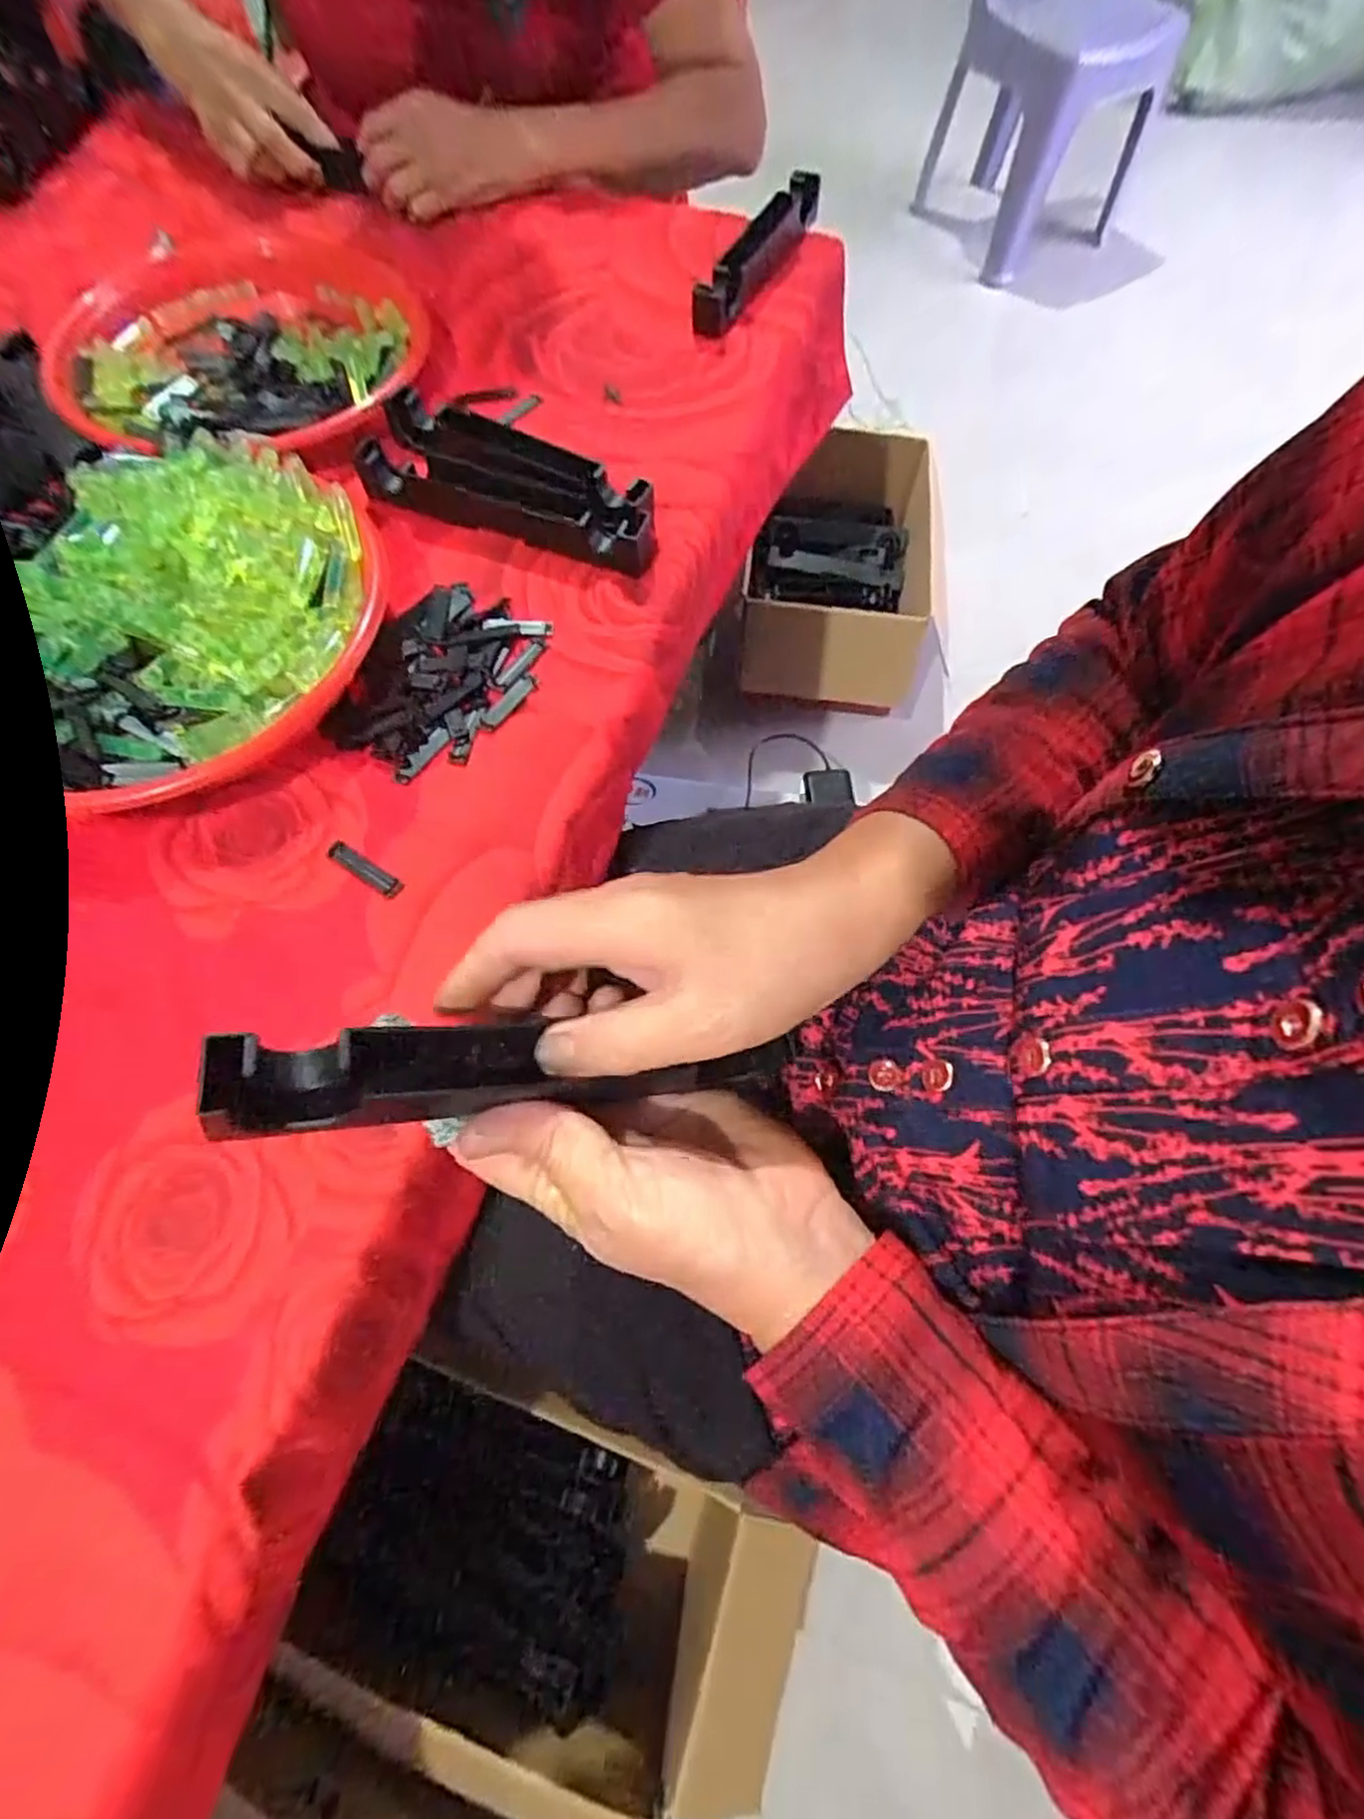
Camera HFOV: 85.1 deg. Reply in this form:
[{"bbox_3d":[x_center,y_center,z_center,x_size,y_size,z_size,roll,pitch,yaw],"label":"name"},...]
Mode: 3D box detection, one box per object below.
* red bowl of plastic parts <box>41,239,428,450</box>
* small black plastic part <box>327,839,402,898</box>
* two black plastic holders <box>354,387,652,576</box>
[{"bbox_3d":[-0.295,-0.383,0.495,0.223,0.040,0.224,0,65,-1],"label":"red bowl of plastic parts"},{"bbox_3d":[-0.160,-0.020,0.375,0.045,0.004,0.011,31,69,12],"label":"small black plastic part"},{"bbox_3d":[-0.106,-0.267,0.464,0.186,0.029,0.070,22,67,8],"label":"two black plastic holders"}]

